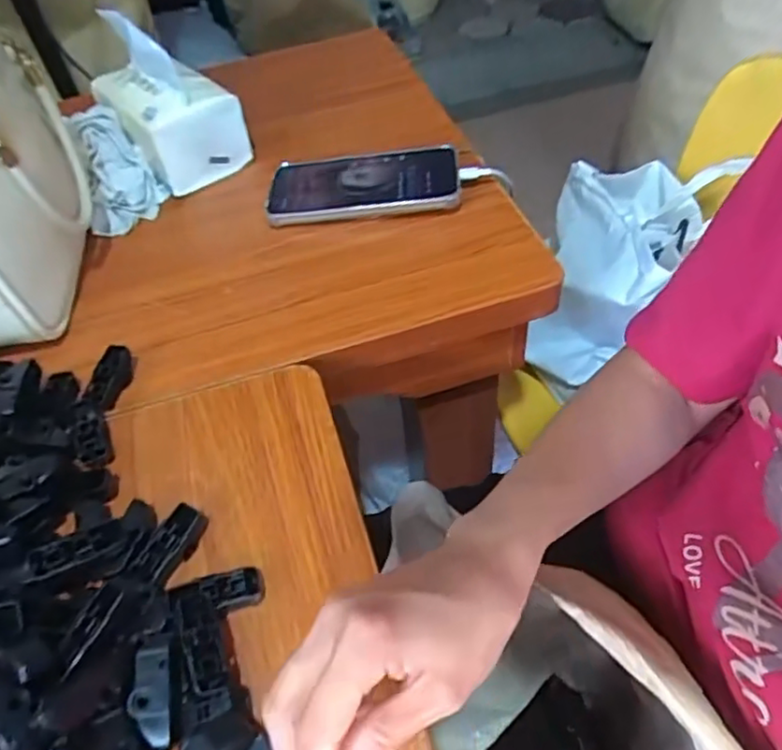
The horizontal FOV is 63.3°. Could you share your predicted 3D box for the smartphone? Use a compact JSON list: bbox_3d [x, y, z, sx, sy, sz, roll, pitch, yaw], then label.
[{"bbox_3d":[-0.025,-0.174,0.567,0.166,0.016,0.093,-6,49,5],"label":"smartphone"}]

